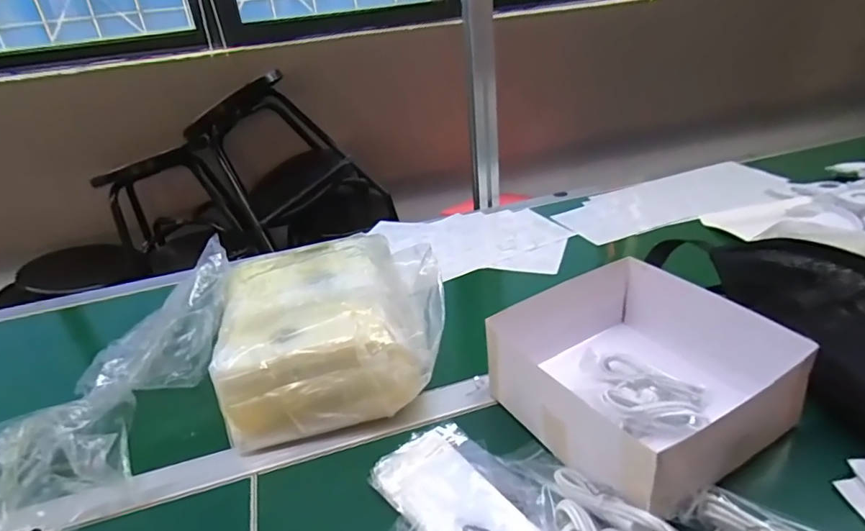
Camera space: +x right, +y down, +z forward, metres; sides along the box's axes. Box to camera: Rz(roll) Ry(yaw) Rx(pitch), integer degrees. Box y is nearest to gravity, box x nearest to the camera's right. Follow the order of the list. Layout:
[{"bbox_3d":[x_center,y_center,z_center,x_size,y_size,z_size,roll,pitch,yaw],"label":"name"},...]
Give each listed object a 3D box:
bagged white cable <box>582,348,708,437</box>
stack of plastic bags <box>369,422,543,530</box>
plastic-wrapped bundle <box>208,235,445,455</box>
[{"bbox_3d":[0.205,0.118,0.505,0.101,0.031,0.108,-2,29,7],"label":"bagged white cable"},{"bbox_3d":[0.029,0.199,0.425,0.088,0.014,0.179,-23,33,-28],"label":"stack of plastic bags"},{"bbox_3d":[-0.108,0.068,0.583,0.230,0.130,0.223,-9,29,-4],"label":"plastic-wrapped bundle"}]

